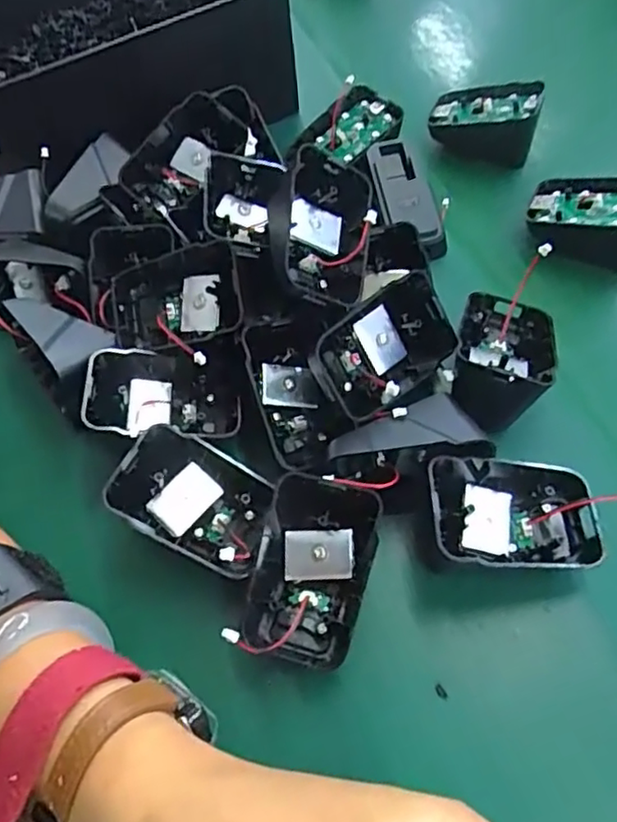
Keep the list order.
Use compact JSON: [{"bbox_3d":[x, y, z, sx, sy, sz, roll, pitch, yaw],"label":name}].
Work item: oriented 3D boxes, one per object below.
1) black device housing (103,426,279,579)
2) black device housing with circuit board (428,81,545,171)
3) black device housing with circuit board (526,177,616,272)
[{"bbox_3d":[-0.048,0.039,0.276,0.070,0.014,0.043,32,83,-10],"label":"black device housing"},{"bbox_3d":[0.115,-0.191,0.418,0.065,0.034,0.041,18,60,13],"label":"black device housing with circuit board"},{"bbox_3d":[0.159,-0.110,0.365,0.064,0.037,0.045,14,59,10],"label":"black device housing with circuit board"}]

